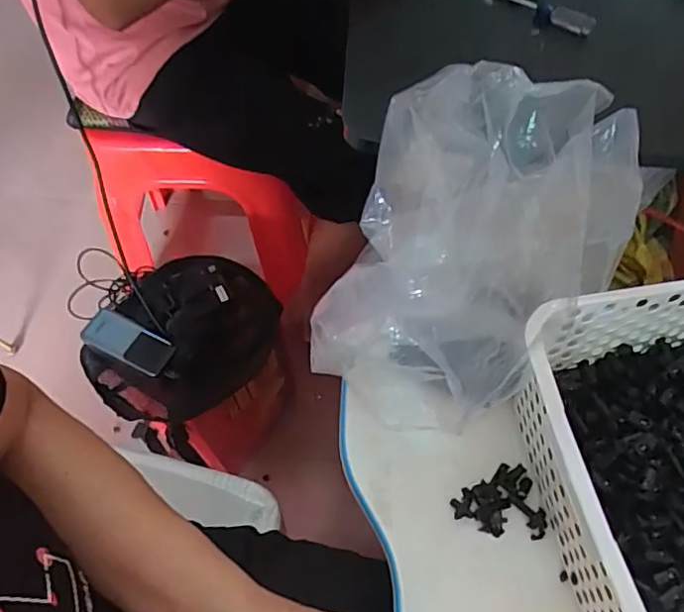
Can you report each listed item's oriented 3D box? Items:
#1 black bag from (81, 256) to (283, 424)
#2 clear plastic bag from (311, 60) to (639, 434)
[{"bbox_3d":[-0.218,0.032,0.774,0.213,0.096,0.262,38,67,20],"label":"black bag"},{"bbox_3d":[0.083,-0.019,0.367,0.134,0.189,0.194,33,65,18],"label":"clear plastic bag"}]

